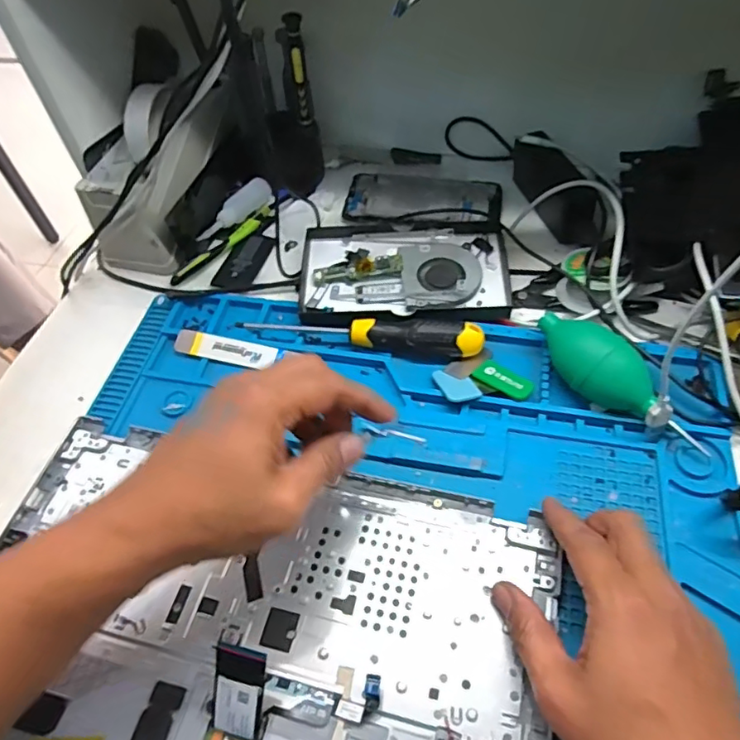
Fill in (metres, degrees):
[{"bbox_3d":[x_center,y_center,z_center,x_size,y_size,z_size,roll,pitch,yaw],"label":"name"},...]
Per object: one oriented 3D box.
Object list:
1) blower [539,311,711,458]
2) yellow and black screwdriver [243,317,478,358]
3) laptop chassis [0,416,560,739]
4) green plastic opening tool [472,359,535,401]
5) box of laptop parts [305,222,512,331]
[{"bbox_3d":[0.175,0.010,0.401,0.040,0.048,0.138,-32,58,-18],"label":"blower"},{"bbox_3d":[-0.008,-0.031,0.460,0.197,0.023,0.027,8,54,10],"label":"yellow and black screwdriver"},{"bbox_3d":[-0.078,0.160,0.329,0.355,0.022,0.234,10,55,11],"label":"laptop chassis"},{"bbox_3d":[0.105,0.007,0.433,0.024,0.005,0.046,-39,50,-25],"label":"green plastic opening tool"},{"bbox_3d":[0.031,-0.083,0.497,0.180,0.026,0.118,-2,53,3],"label":"box of laptop parts"}]

